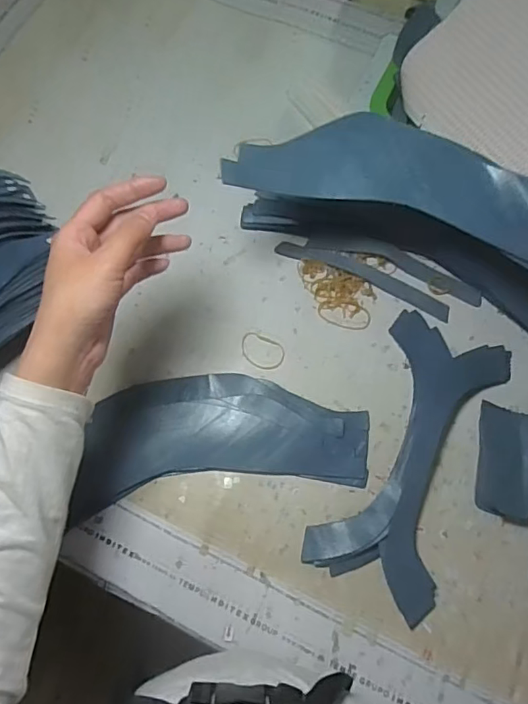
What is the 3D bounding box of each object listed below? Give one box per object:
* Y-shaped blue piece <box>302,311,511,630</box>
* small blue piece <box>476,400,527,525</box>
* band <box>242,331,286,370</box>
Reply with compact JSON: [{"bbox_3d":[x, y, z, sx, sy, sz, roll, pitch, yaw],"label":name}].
[{"bbox_3d":[0.137,0.089,0.486,0.113,0.018,0.256,24,73,9],"label":"Y-shaped blue piece"},{"bbox_3d":[0.223,0.099,0.479,0.061,0.025,0.097,14,72,6],"label":"small blue piece"},{"bbox_3d":[-0.002,0.000,0.529,0.045,0.004,0.033,22,73,8],"label":"band"}]

